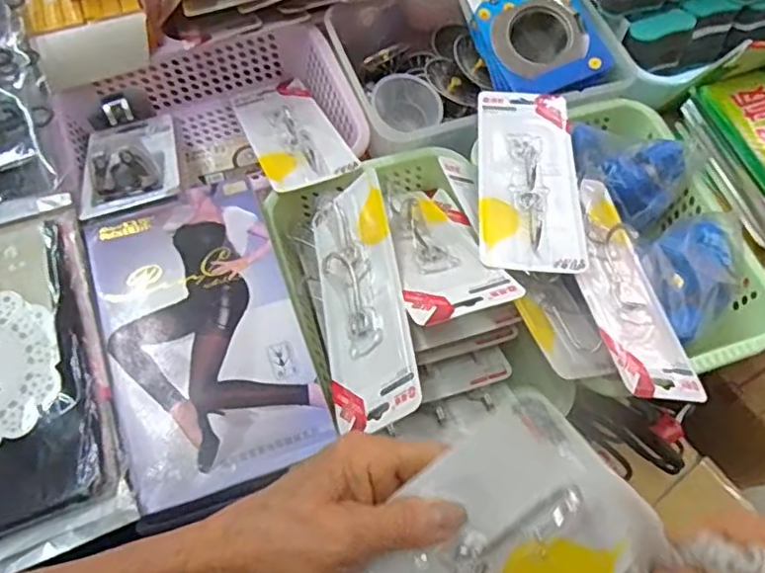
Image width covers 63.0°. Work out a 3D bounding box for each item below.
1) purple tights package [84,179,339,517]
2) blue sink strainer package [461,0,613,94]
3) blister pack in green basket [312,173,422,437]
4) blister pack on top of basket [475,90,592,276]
[{"bbox_3d":[-0.144,0.034,0.506,0.150,0.020,0.262,-18,65,-11],"label":"purple tights package"},{"bbox_3d":[0.173,-0.309,0.727,0.141,0.026,0.171,-15,84,-7],"label":"blue sink strainer package"},{"bbox_3d":[-0.023,0.007,0.527,0.012,0.094,0.235,24,42,-39],"label":"blister pack in green basket"},{"bbox_3d":[0.137,-0.109,0.582,0.089,0.015,0.234,7,51,1],"label":"blister pack on top of basket"}]

